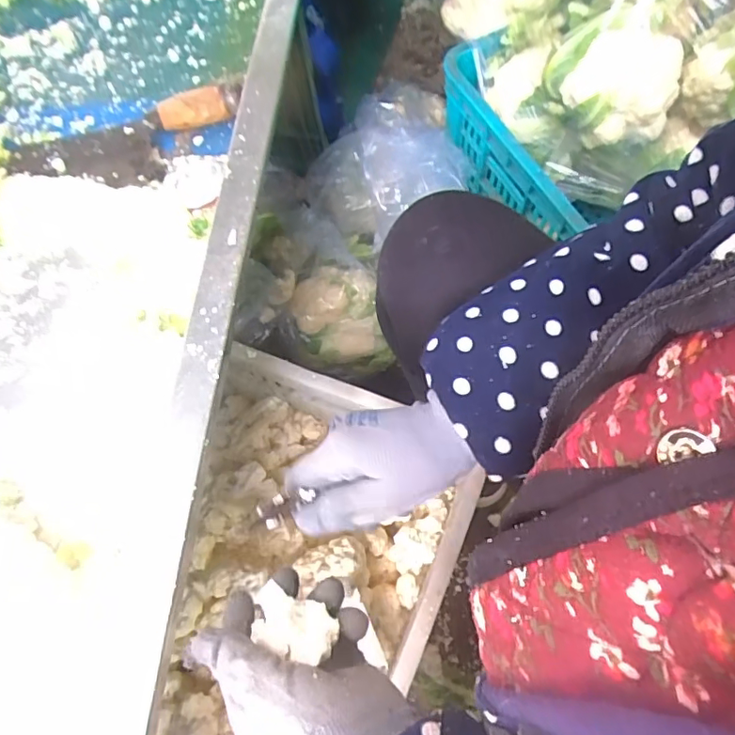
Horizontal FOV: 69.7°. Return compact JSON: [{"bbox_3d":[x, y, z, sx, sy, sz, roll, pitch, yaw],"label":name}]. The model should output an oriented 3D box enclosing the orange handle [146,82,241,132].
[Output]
[{"bbox_3d":[-0.163,-0.243,0.496,0.093,0.032,0.013,-10,65,14],"label":"orange handle"}]

